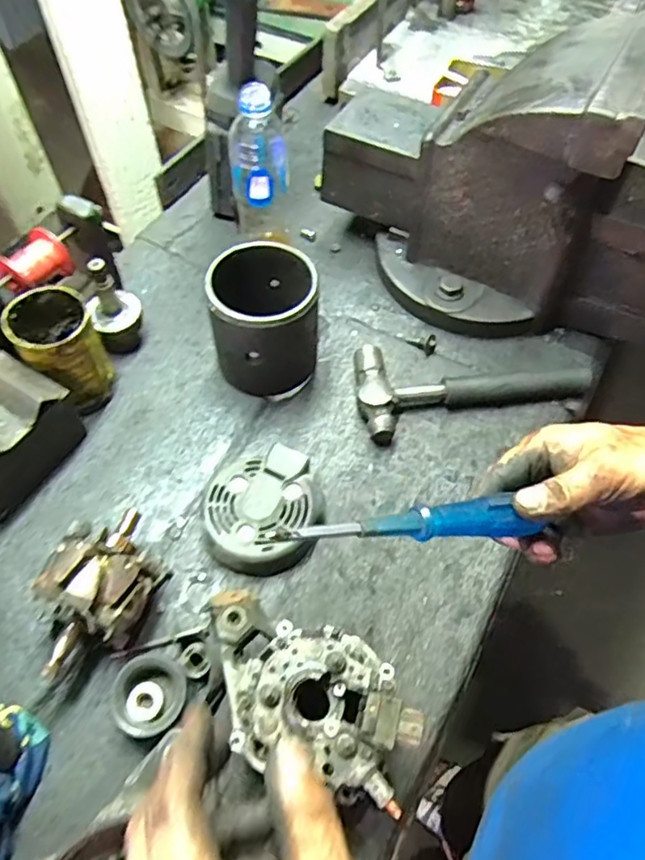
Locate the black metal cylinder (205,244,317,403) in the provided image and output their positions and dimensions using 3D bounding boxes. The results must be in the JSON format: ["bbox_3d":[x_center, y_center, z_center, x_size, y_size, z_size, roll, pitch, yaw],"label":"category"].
[{"bbox_3d":[-0.058,-0.117,0.621,0.103,0.125,0.117,-2,57,-1],"label":"black metal cylinder"}]

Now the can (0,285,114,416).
[{"bbox_3d":[-0.258,-0.078,0.598,0.071,0.118,0.085,-32,63,-19],"label":"can"}]

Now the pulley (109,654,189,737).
[{"bbox_3d":[-0.136,0.209,0.471,0.052,0.026,0.056,0,57,0],"label":"pulley"}]

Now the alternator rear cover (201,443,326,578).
[{"bbox_3d":[-0.053,0.074,0.557,0.103,0.030,0.120,15,59,10],"label":"alternator rear cover"}]

